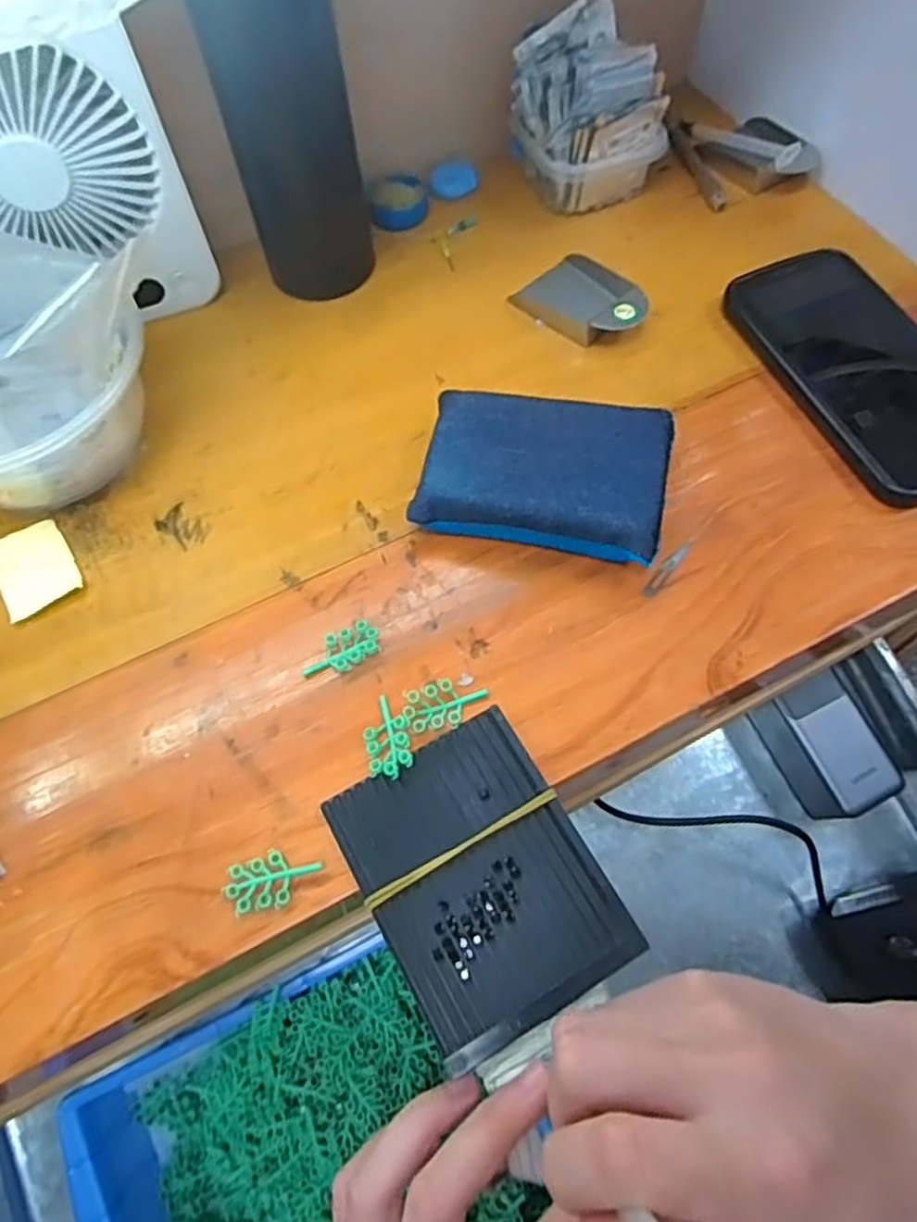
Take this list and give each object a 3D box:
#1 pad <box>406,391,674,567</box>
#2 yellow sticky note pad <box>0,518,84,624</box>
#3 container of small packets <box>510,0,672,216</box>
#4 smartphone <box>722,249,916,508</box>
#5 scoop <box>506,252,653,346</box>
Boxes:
[{"bbox_3d":[0.040,-0.062,0.351,0.111,0.031,0.079,10,64,8],"label":"pad"},{"bbox_3d":[-0.208,-0.022,0.360,0.036,0.004,0.051,-30,65,-12],"label":"yellow sticky note pad"},{"bbox_3d":[0.076,-0.296,0.438,0.079,0.082,0.069,-21,64,-8],"label":"container of small packets"},{"bbox_3d":[0.211,-0.127,0.383,0.081,0.016,0.158,-21,64,-8],"label":"smartphone"},{"bbox_3d":[0.073,-0.178,0.415,0.052,0.019,0.073,-41,68,-17],"label":"scoop"}]

